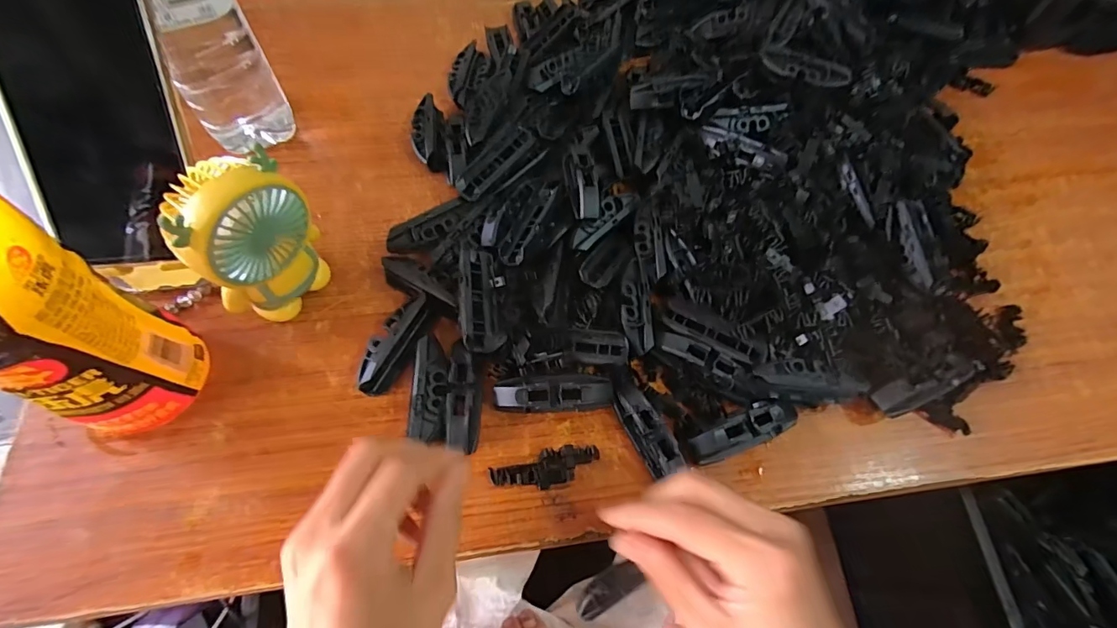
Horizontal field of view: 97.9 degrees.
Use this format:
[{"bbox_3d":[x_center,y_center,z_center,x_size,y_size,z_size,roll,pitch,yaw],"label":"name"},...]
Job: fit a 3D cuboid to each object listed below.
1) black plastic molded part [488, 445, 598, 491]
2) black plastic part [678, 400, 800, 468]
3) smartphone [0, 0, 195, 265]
[{"bbox_3d":[-0.007,0.090,0.284,0.063,0.013,0.020,-16,65,-11],"label":"black plastic molded part"},{"bbox_3d":[0.112,0.073,0.297,0.075,0.020,0.020,-21,66,-13],"label":"black plastic part"},{"bbox_3d":[-0.257,-0.111,0.268,0.085,0.166,0.011,-5,22,-6],"label":"smartphone"}]

